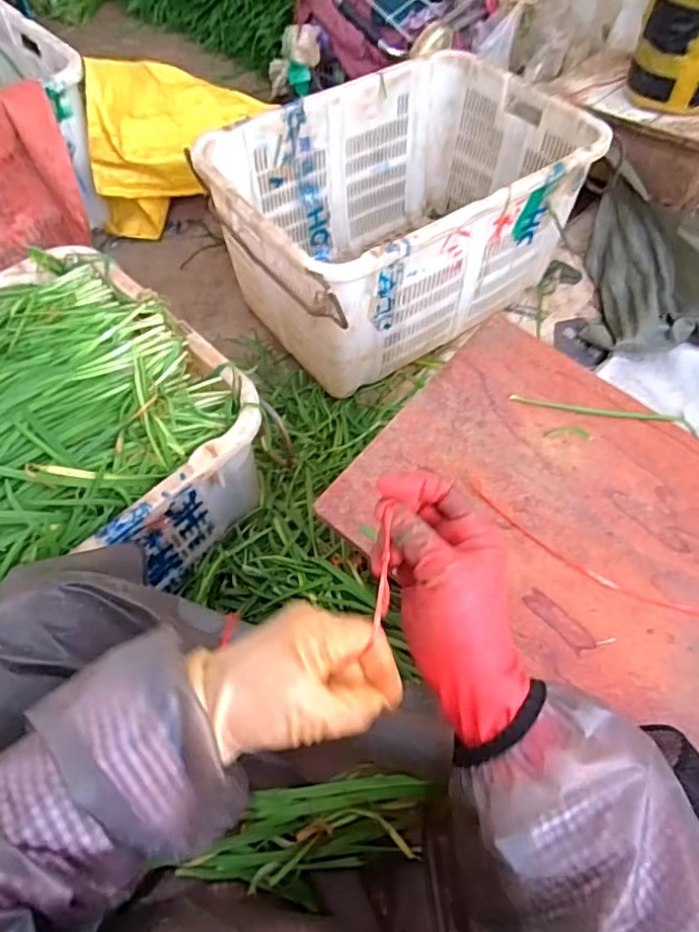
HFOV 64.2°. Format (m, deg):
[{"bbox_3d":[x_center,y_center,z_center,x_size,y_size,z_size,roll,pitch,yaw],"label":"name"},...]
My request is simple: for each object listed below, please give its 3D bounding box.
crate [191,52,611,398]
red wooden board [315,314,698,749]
[{"bbox_3d":[0.105,-0.519,1.178,0.726,0.391,0.474,-34,69,-20],"label":"crate"},{"bbox_3d":[0.323,0.089,0.616,0.593,0.011,0.387,37,63,12],"label":"red wooden board"}]

